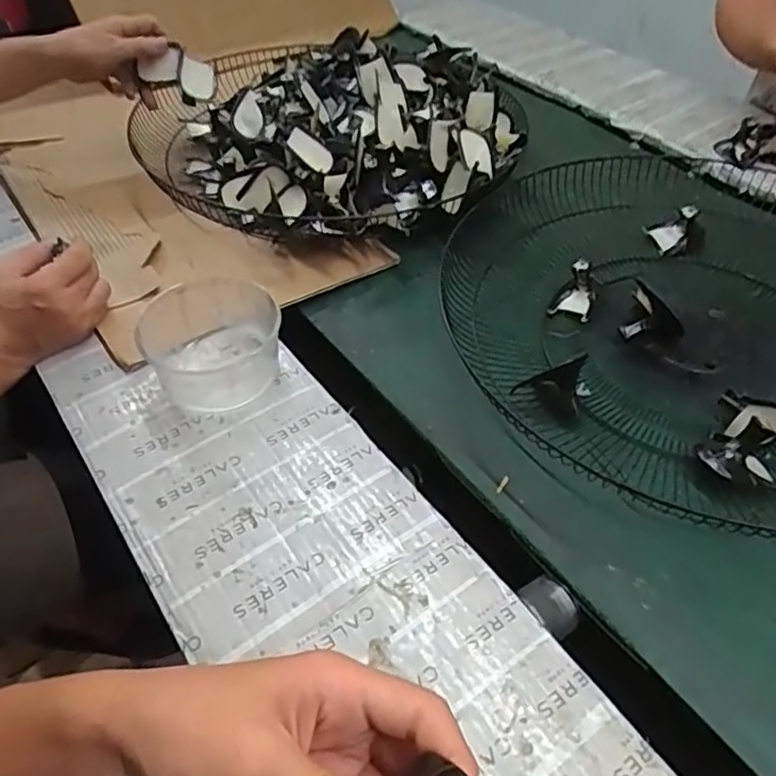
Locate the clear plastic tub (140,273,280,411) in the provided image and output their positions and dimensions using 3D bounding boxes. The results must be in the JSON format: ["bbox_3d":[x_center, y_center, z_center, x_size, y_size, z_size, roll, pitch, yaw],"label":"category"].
[{"bbox_3d":[-0.152,-0.032,0.551,0.103,0.058,0.109,0,48,0],"label":"clear plastic tub"}]

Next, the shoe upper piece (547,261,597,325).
[{"bbox_3d":[0.193,-0.103,0.636,0.050,0.040,0.064,15,49,14],"label":"shoe upper piece"}]

